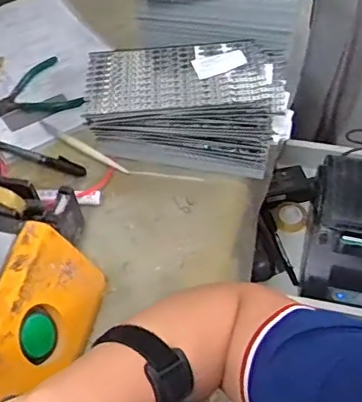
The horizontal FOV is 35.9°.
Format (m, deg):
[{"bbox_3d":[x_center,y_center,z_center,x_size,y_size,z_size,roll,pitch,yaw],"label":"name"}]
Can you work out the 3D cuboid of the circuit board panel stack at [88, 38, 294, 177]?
[{"bbox_3d":[0.009,-0.111,0.641,0.222,0.077,0.143,4,50,7],"label":"circuit board panel stack"}]

